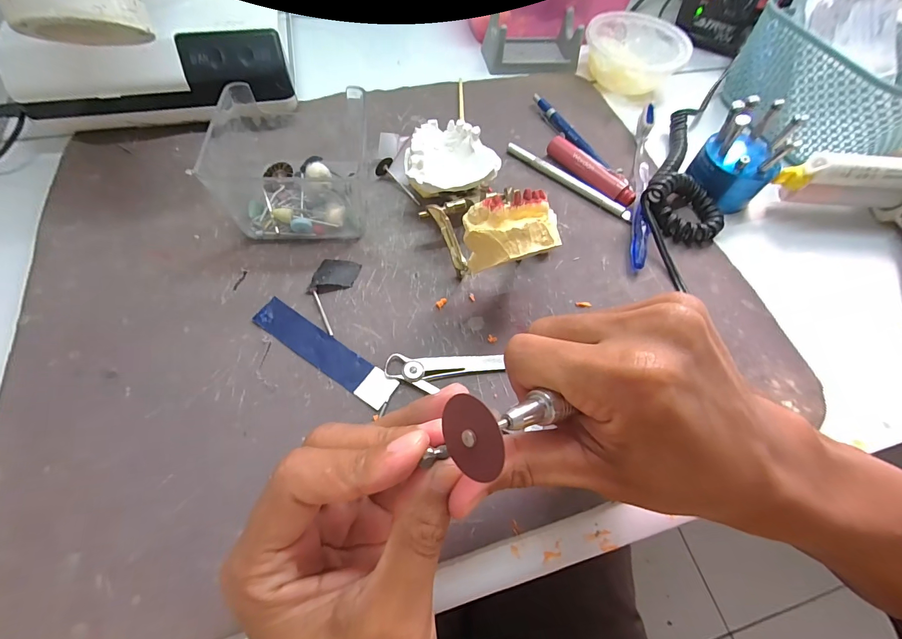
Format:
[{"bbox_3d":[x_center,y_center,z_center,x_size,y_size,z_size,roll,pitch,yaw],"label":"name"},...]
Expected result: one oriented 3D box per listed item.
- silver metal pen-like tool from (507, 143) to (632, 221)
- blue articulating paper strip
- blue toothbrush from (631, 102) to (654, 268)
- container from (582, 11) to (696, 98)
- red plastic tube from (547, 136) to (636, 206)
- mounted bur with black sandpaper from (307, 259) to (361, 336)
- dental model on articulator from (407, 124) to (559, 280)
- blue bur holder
[{"bbox_3d":[0.098,-0.118,0.325,0.120,0.009,0.010,36,65,15],"label":"silver metal pen-like tool"},{"bbox_3d":[-0.079,0.019,0.239,0.101,0.004,0.021,31,64,12],"label":"blue articulating paper strip"},{"bbox_3d":[0.160,-0.116,0.321,0.012,0.021,0.180,16,62,5],"label":"blue toothbrush"},{"bbox_3d":[0.191,-0.281,0.406,0.099,0.039,0.119,19,62,6],"label":"container"},{"bbox_3d":[0.116,-0.124,0.324,0.013,0.017,0.089,-36,70,-21],"label":"red plastic tube"},{"bbox_3d":[-0.083,-0.019,0.258,0.027,0.007,0.055,13,62,3],"label":"mounted bur with black sandpaper"},{"bbox_3d":[0.009,-0.086,0.261,0.071,0.078,0.156,-8,62,-8],"label":"dental model on articulator"},{"bbox_3d":[0.234,-0.133,0.309,0.058,0.063,0.058,42,67,17],"label":"blue bur holder"}]

